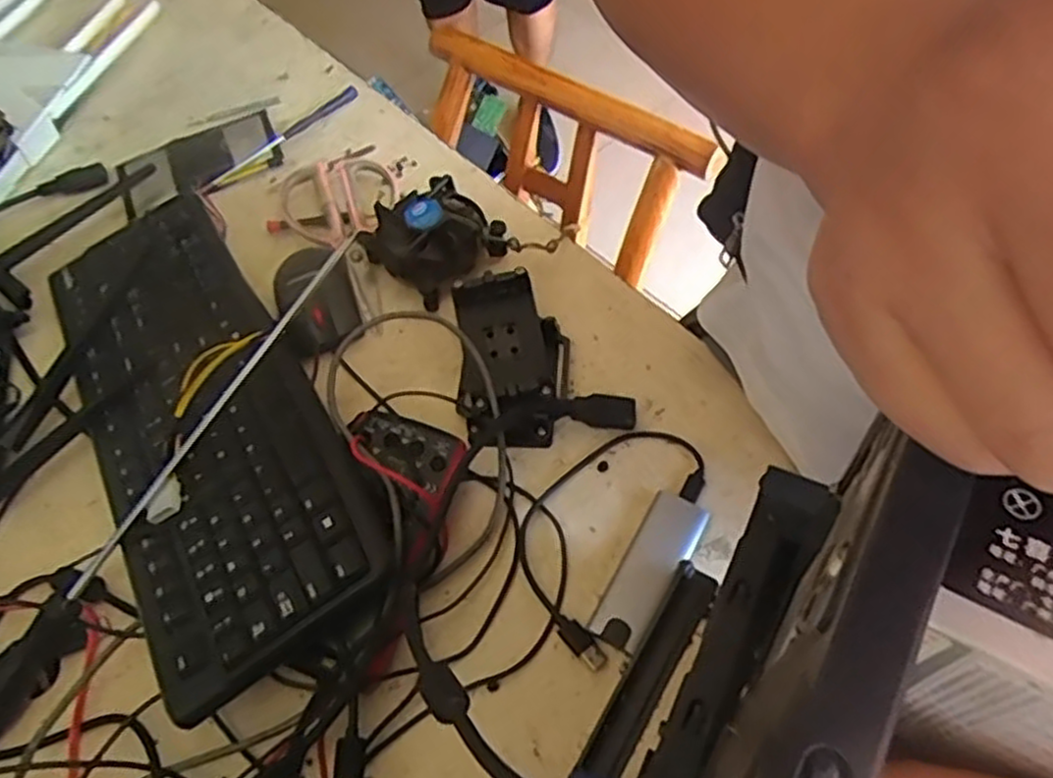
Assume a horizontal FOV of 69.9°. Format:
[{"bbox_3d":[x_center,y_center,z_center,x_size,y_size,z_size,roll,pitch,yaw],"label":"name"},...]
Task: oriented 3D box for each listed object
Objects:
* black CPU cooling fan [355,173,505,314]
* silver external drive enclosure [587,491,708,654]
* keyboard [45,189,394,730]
[{"bbox_3d":[-0.074,-0.122,0.613,0.091,0.052,0.092,-39,62,-17],"label":"black CPU cooling fan"},{"bbox_3d":[0.078,0.114,0.480,0.036,0.011,0.105,26,64,21],"label":"silver external drive enclosure"},{"bbox_3d":[-0.239,0.006,0.516,0.154,0.034,0.399,-35,58,-10],"label":"keyboard"}]

